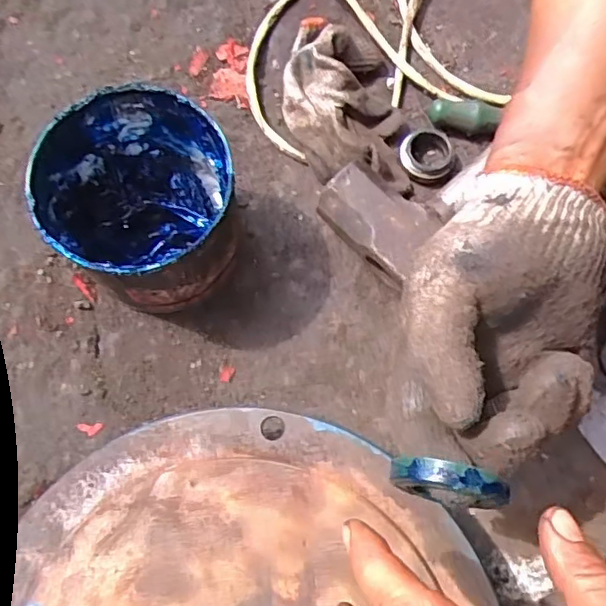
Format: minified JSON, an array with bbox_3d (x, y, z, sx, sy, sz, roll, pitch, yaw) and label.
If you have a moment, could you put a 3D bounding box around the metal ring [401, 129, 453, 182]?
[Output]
[{"bbox_3d":[0.096,-0.117,0.459,0.038,0.018,0.043,24,75,7],"label":"metal ring"}]

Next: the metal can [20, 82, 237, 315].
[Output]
[{"bbox_3d":[-0.105,-0.064,0.398,0.110,0.103,0.116,0,74,0],"label":"metal can"}]

